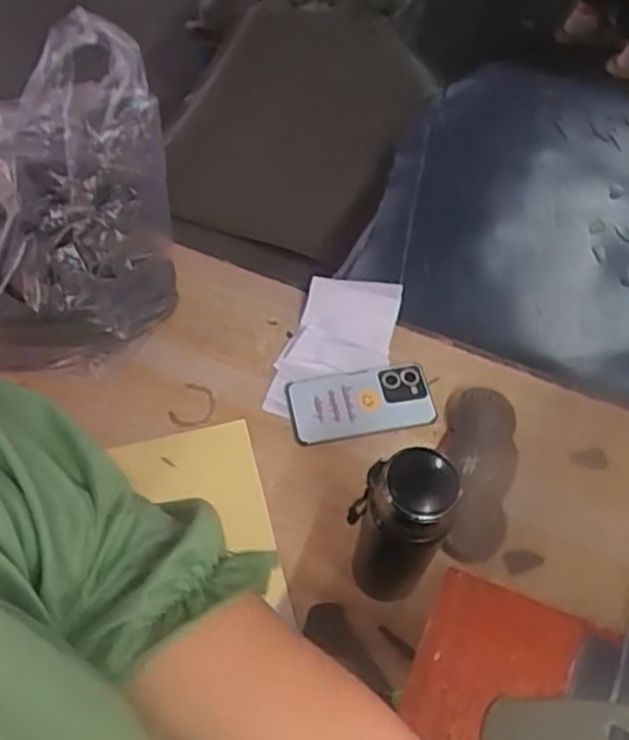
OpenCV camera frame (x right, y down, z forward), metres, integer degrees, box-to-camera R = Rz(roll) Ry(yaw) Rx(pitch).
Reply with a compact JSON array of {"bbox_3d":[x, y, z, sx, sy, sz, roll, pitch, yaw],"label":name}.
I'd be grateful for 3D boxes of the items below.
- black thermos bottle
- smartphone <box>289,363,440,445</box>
[{"bbox_3d":[0.075,0.142,0.646,0.075,0.224,0.080,5,58,0],"label":"black thermos bottle"},{"bbox_3d":[0.053,0.037,0.817,0.159,0.014,0.084,-7,59,-7],"label":"smartphone"}]

